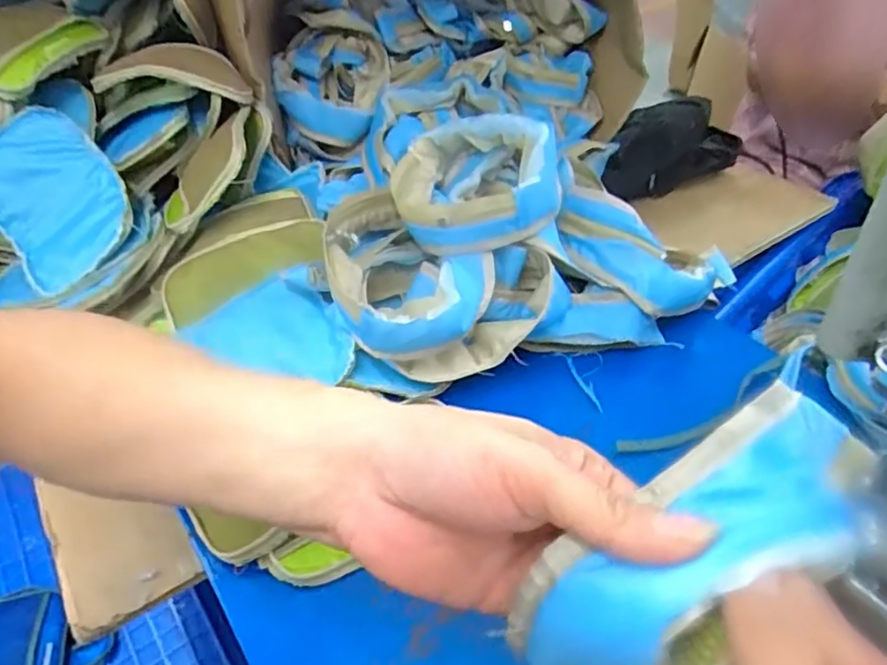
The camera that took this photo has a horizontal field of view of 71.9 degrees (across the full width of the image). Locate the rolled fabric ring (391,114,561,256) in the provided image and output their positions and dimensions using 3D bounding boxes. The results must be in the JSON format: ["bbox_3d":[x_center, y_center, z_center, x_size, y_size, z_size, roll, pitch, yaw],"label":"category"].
[{"bbox_3d":[0.036,-0.171,0.664,0.175,0.048,0.201,3,43,9],"label":"rolled fabric ring"}]

